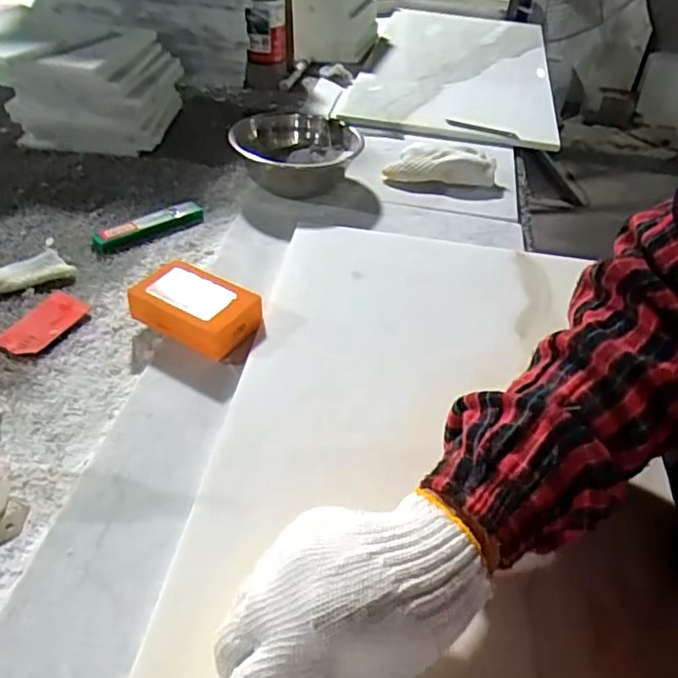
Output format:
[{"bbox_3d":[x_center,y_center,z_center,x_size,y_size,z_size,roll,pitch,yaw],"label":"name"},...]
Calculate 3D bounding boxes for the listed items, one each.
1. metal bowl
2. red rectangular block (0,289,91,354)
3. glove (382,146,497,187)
[{"bbox_3d":[-0.047,-0.211,0.688,0.145,0.056,0.157,1,42,-1],"label":"metal bowl"},{"bbox_3d":[-0.249,-0.015,0.500,0.046,0.006,0.076,15,43,14],"label":"red rectangular block"},{"bbox_3d":[0.119,-0.208,0.708,0.127,0.032,0.060,2,42,0],"label":"glove"}]

